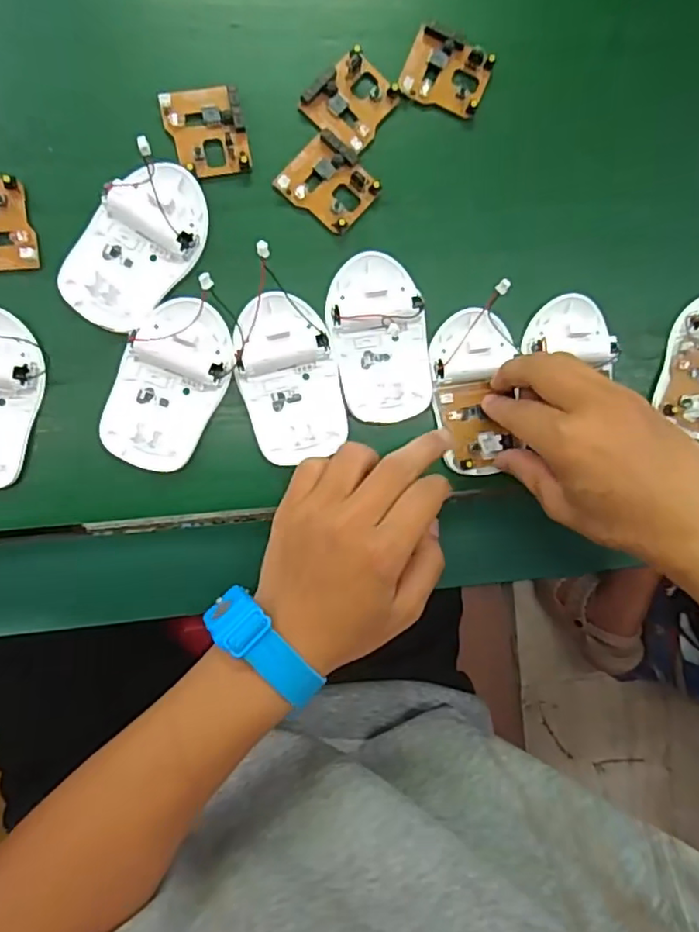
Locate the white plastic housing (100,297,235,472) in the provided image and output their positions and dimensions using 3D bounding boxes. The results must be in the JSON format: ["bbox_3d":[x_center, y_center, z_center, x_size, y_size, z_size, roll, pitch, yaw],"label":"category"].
[{"bbox_3d":[-0.101,-0.047,0.341,0.056,0.016,0.096,27,86,-6],"label":"white plastic housing"}]

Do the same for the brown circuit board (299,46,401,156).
[{"bbox_3d":[0.002,-0.217,0.358,0.044,0.008,0.051,38,85,-6],"label":"brown circuit board"}]

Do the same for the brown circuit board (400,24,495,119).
[{"bbox_3d":[0.059,-0.236,0.365,0.048,0.013,0.041,20,87,-7],"label":"brown circuit board"}]

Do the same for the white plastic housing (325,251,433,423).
[{"bbox_3d":[0.020,-0.075,0.356,0.056,0.015,0.096,-15,91,-7],"label":"white plastic housing"}]

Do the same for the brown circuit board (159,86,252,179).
[{"bbox_3d":[-0.082,-0.192,0.348,0.044,0.008,0.049,-12,91,-7],"label":"brown circuit board"}]

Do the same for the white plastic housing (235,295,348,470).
[{"bbox_3d":[-0.035,-0.051,0.349,0.055,0.017,0.093,-16,92,-7],"label":"white plastic housing"}]

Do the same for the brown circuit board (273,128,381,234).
[{"bbox_3d":[-0.011,-0.166,0.356,0.048,0.012,0.044,40,85,-5],"label":"brown circuit board"}]

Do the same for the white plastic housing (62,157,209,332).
[{"bbox_3d":[-0.119,-0.124,0.341,0.056,0.016,0.096,35,85,-6],"label":"white plastic housing"}]

